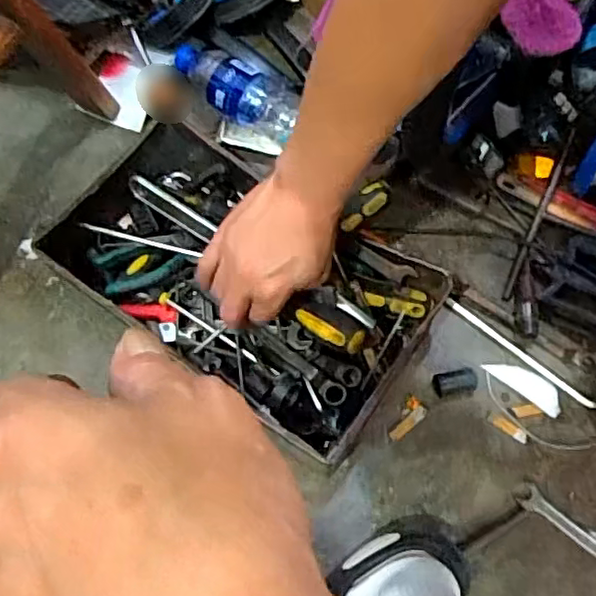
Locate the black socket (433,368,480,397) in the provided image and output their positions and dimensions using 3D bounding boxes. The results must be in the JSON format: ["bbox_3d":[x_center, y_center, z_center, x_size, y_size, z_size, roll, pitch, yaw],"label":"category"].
[{"bbox_3d":[0.166,0.088,0.666,0.048,0.019,0.027,-11,69,-3],"label":"black socket"}]

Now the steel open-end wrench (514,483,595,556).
[{"bbox_3d":[0.277,0.233,0.606,0.140,0.005,0.027,36,74,14],"label":"steel open-end wrench"}]

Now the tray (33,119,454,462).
[{"bbox_3d":[-0.066,-0.033,0.649,0.377,0.130,0.200,35,74,14],"label":"tray"}]

